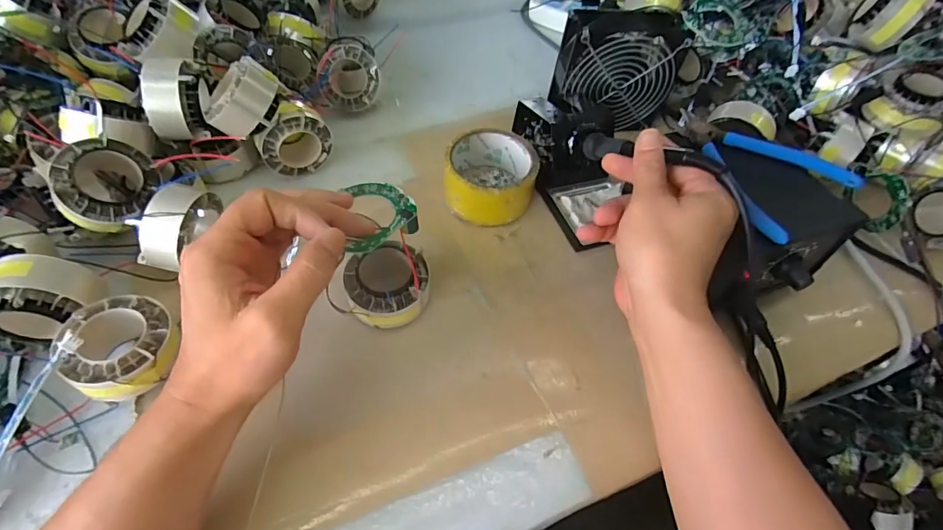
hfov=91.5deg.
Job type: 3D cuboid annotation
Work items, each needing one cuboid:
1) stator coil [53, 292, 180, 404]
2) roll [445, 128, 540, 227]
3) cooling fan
[{"bbox_3d":[-0.233,0.053,0.308,0.064,0.033,0.067,2,54,-3],"label":"stator coil"},{"bbox_3d":[0.018,-0.083,0.440,0.083,0.049,0.089,2,54,-3],"label":"roll"},{"bbox_3d":[0.151,-0.196,0.489,0.126,0.122,0.057,-4,55,-6],"label":"cooling fan"}]

